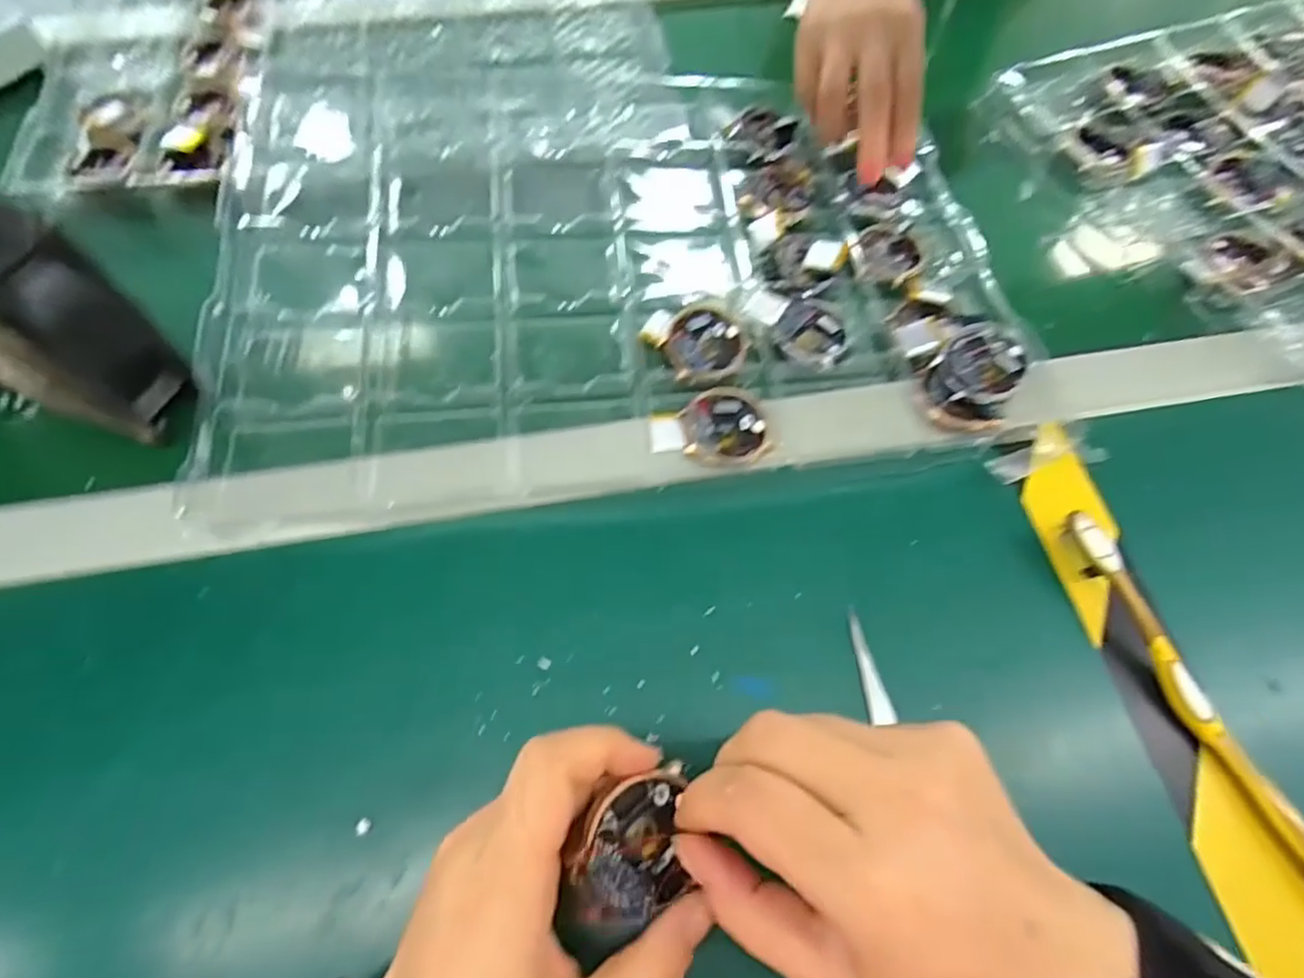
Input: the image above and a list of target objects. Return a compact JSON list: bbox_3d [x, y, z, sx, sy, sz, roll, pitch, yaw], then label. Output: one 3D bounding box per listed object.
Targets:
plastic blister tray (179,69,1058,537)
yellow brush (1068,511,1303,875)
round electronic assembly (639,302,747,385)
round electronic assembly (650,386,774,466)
[{"bbox_3d":[-0.023,-0.163,0.398,0.433,0.024,0.349,-7,64,-4],"label":"plastic blister tray"},{"bbox_3d":[0.235,0.091,0.280,0.012,0.026,0.177,-20,66,-11],"label":"yellow brush"},{"bbox_3d":[0.024,-0.080,0.362,0.056,0.006,0.054,0,64,-1],"label":"round electronic assembly"},{"bbox_3d":[0.030,-0.032,0.341,0.060,0.007,0.043,-7,64,-4],"label":"round electronic assembly"}]

